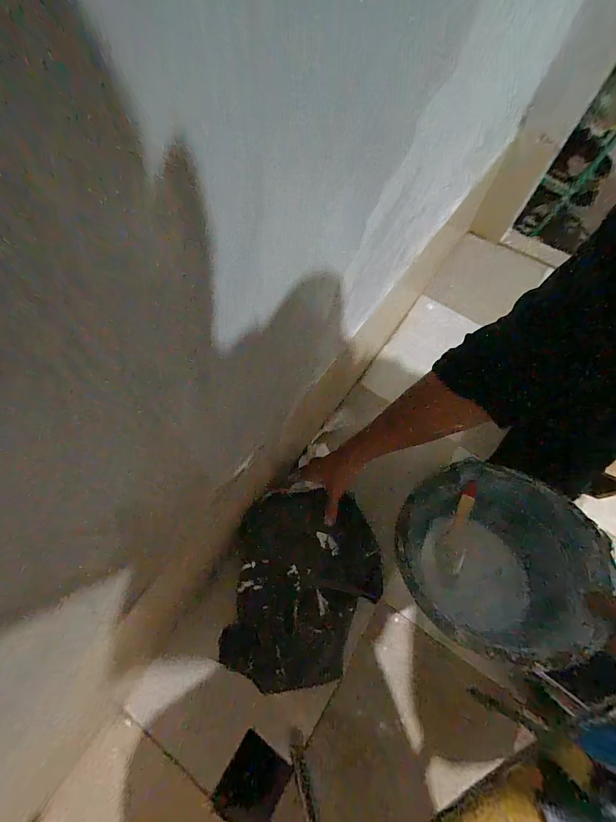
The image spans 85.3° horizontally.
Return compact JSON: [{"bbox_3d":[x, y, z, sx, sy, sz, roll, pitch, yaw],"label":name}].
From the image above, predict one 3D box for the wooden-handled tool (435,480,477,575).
[{"bbox_3d":[0.247,0.190,0.550,0.040,0.015,0.151,16,91,9],"label":"wooden-handled tool"}]

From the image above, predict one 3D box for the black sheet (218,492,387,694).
[{"bbox_3d":[-0.006,0.300,0.588,0.246,0.055,0.297,7,69,5],"label":"black sheet"}]

